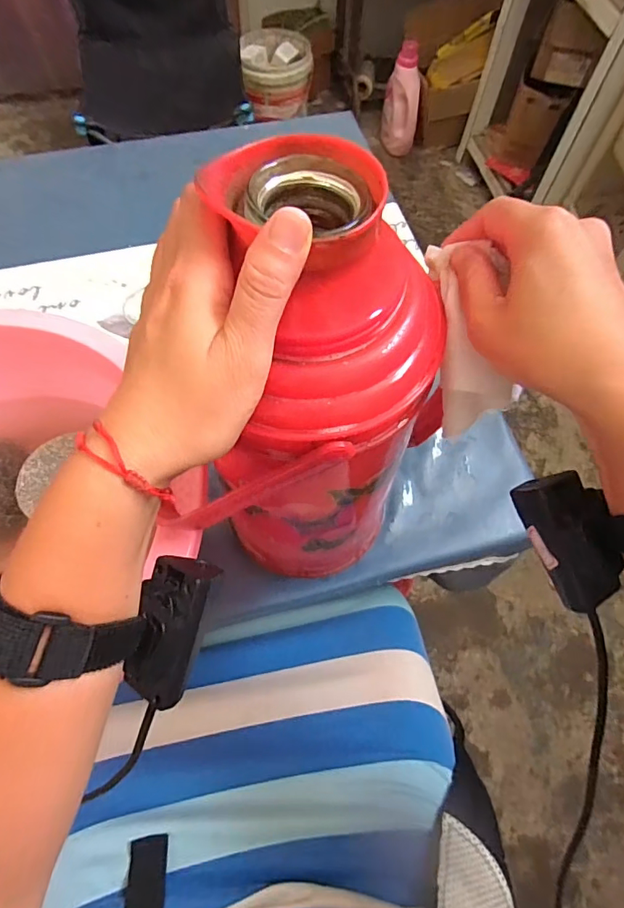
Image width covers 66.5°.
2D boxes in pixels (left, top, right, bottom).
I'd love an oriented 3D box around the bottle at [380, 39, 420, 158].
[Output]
[{"bbox_3d":[0.299,-1.153,1.553,0.074,0.249,0.128,-17,67,-9],"label":"bottle"}]

